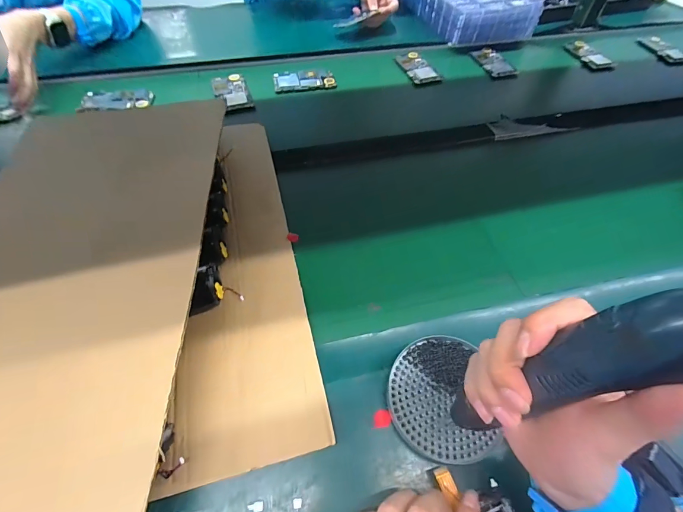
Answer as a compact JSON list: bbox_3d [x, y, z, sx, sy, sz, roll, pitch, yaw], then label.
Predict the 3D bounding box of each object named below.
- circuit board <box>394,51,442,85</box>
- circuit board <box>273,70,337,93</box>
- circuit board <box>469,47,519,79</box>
[{"bbox_3d":[0.162,-0.412,0.736,0.066,0.011,0.106,-18,59,-15],"label":"circuit board"},{"bbox_3d":[-0.076,-0.360,0.697,0.122,0.012,0.071,-10,57,-10],"label":"circuit board"},{"bbox_3d":[0.341,-0.441,0.767,0.067,0.012,0.114,-12,58,-12],"label":"circuit board"}]

